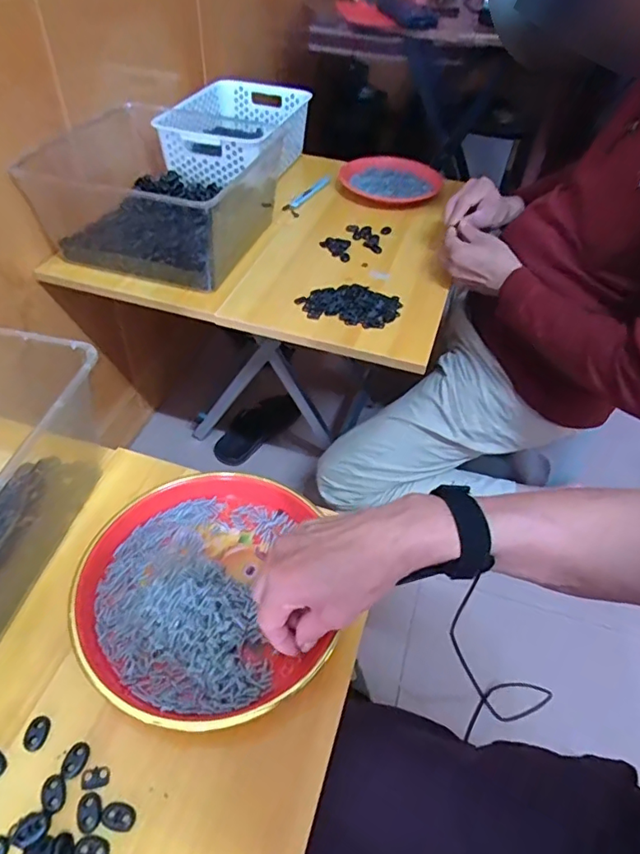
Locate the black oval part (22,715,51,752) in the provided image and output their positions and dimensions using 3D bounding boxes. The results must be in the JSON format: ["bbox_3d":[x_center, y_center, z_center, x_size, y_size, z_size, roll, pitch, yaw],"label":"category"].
[{"bbox_3d":[-0.207,0.223,0.394,0.016,0.006,0.022,16,48,10],"label":"black oval part"}]

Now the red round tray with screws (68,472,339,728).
[{"bbox_3d":[-0.099,0.134,0.454,0.196,0.026,0.207,2,47,-2],"label":"red round tray with screws"}]

